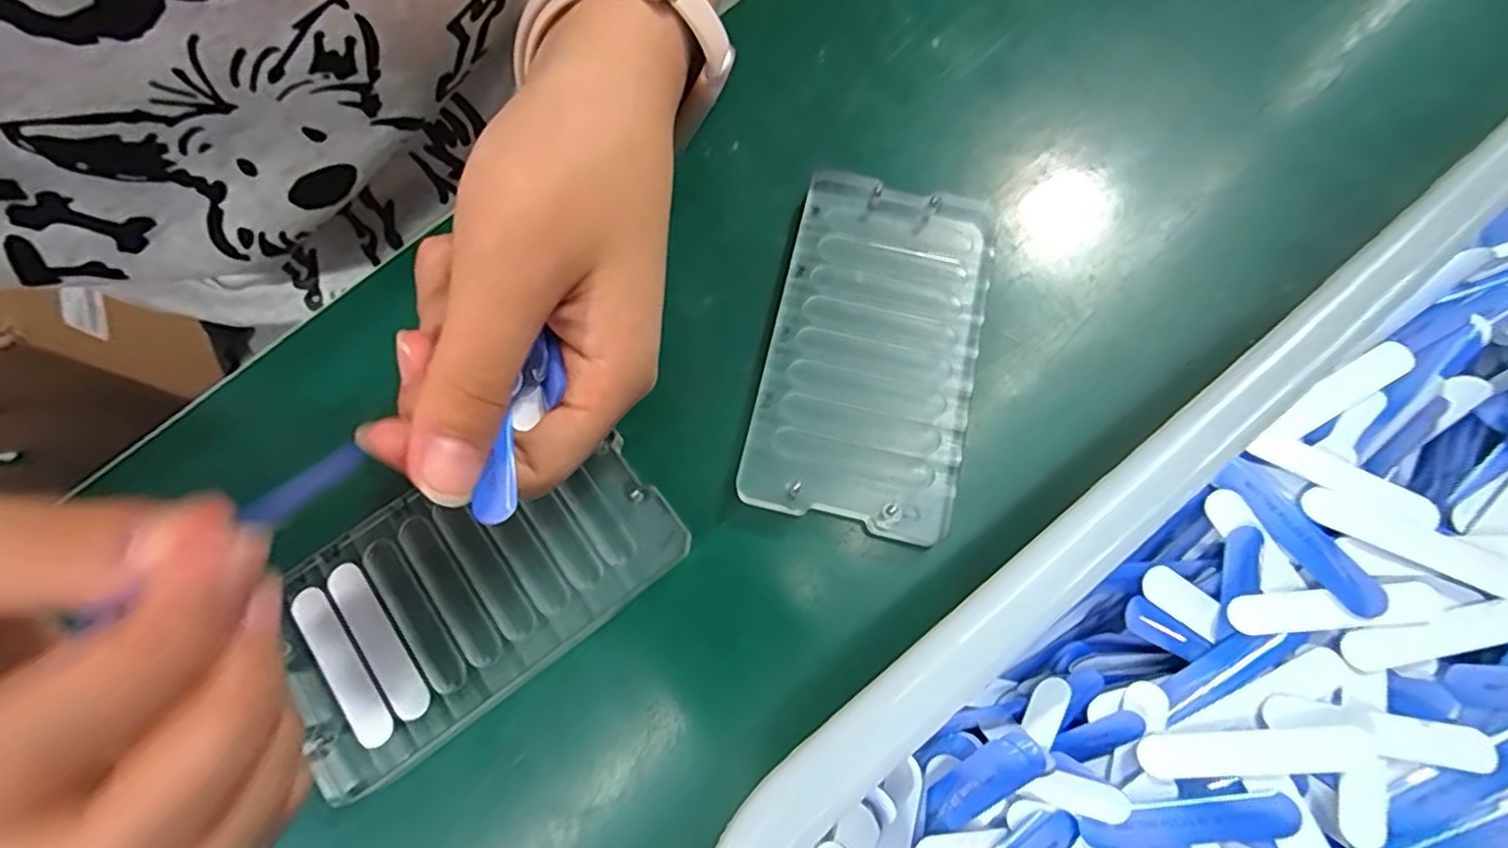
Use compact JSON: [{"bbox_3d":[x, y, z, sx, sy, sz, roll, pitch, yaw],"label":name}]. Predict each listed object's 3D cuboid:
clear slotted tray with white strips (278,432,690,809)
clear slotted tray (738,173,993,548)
[{"bbox_3d":[-0.087,0.049,0.201,0.120,0.013,0.068,-35,77,-9],"label":"clear slotted tray with white strips"},{"bbox_3d":[0.041,-0.026,0.222,0.067,0.012,0.121,13,75,4],"label":"clear slotted tray"}]

